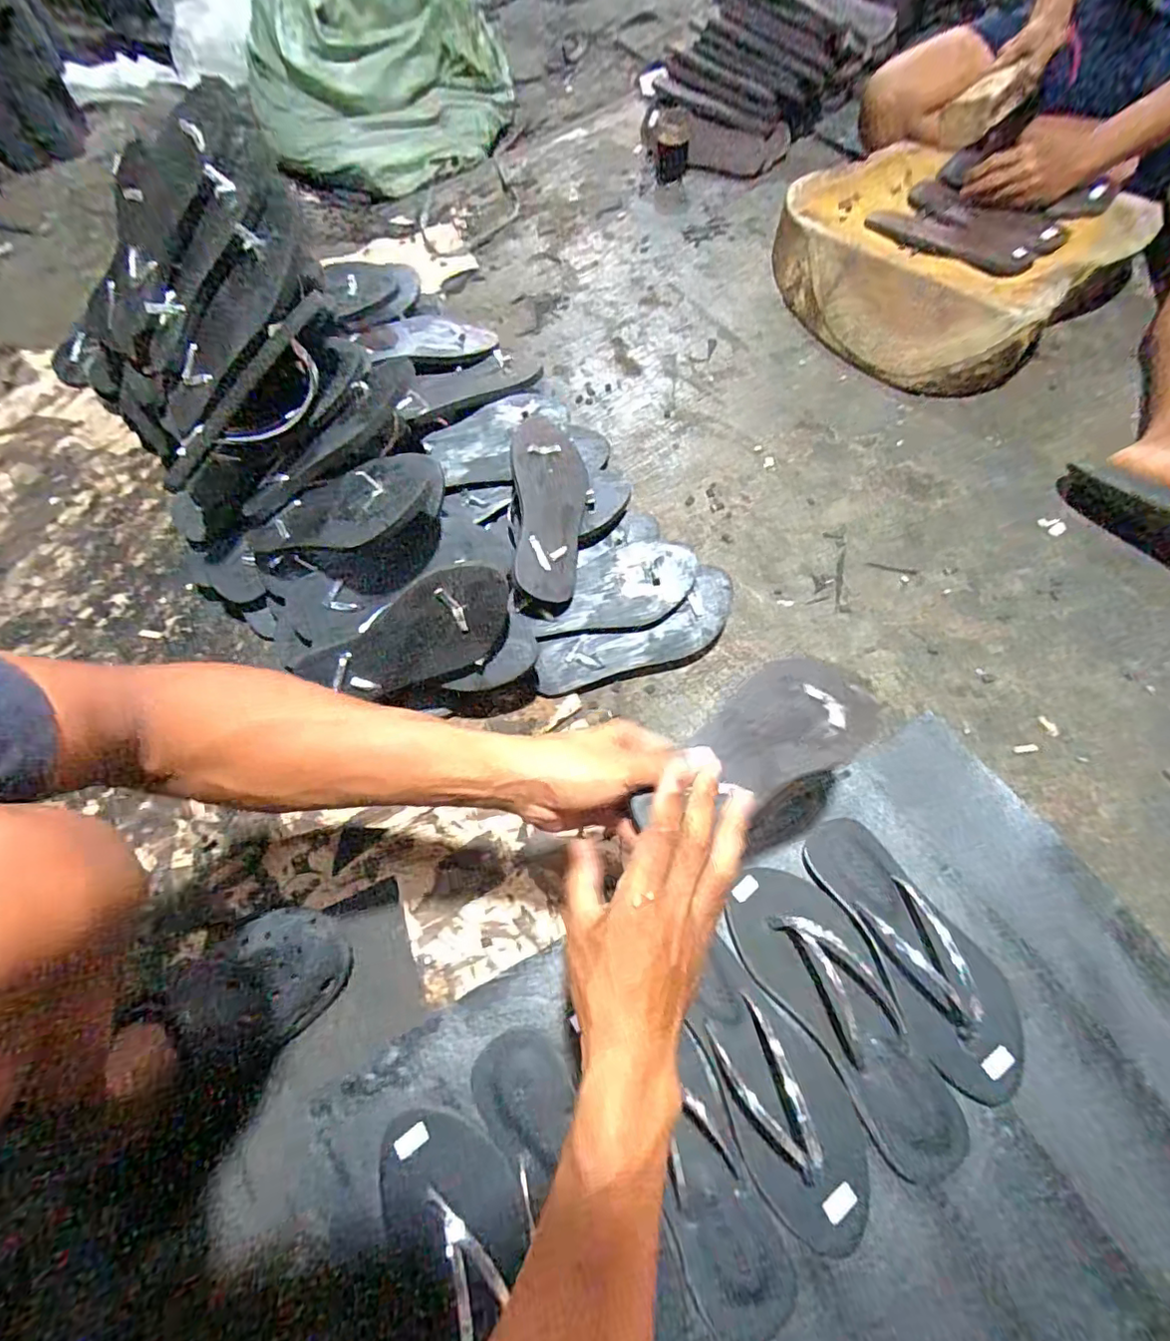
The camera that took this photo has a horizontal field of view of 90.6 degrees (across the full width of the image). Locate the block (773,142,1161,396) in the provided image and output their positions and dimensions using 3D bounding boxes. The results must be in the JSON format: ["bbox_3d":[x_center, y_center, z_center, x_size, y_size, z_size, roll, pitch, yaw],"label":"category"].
[{"bbox_3d":[0.519,-0.634,0.894,0.375,0.125,0.446,-35,66,-14],"label":"block"}]

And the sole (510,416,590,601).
[{"bbox_3d":[-0.039,-0.191,0.665,0.086,0.020,0.238,3,73,-21],"label":"sole"}]

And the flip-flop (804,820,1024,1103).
[{"bbox_3d":[0.292,0.240,0.509,0.086,0.048,0.232,-23,64,-8],"label":"flip-flop"}]

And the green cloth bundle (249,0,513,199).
[{"bbox_3d":[-0.460,-1.253,1.193,0.540,0.277,0.401,3,63,5],"label":"green cloth bundle"}]

